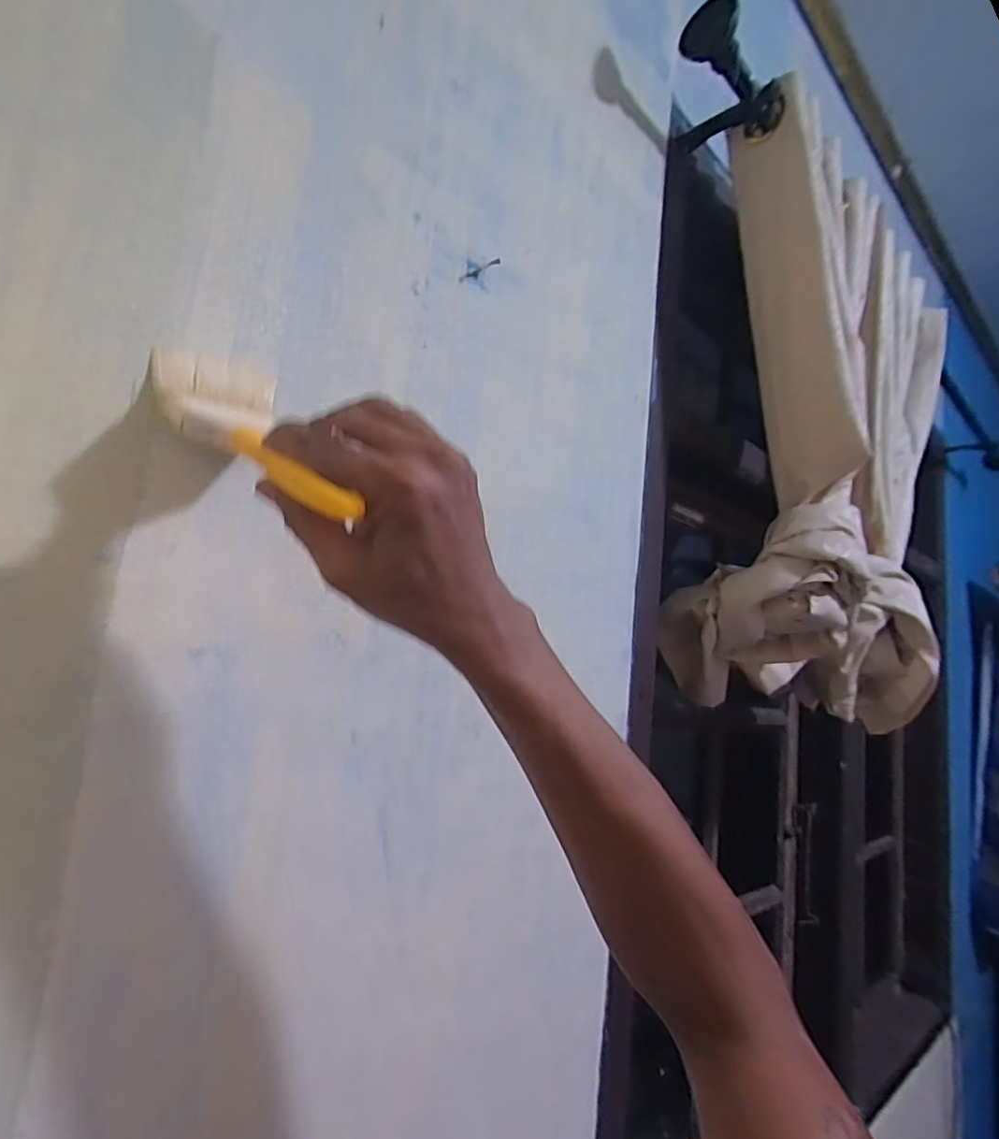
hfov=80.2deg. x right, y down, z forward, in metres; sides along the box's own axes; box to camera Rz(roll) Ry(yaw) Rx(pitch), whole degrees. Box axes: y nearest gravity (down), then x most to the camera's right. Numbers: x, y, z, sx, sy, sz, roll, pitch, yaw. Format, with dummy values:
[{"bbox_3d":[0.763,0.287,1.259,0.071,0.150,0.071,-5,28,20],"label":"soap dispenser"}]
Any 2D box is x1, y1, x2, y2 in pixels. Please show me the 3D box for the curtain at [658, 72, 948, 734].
[{"bbox_3d":[0.418,-0.162,0.787,0.239,0.667,0.410,0,-10,40],"label":"curtain"}]

